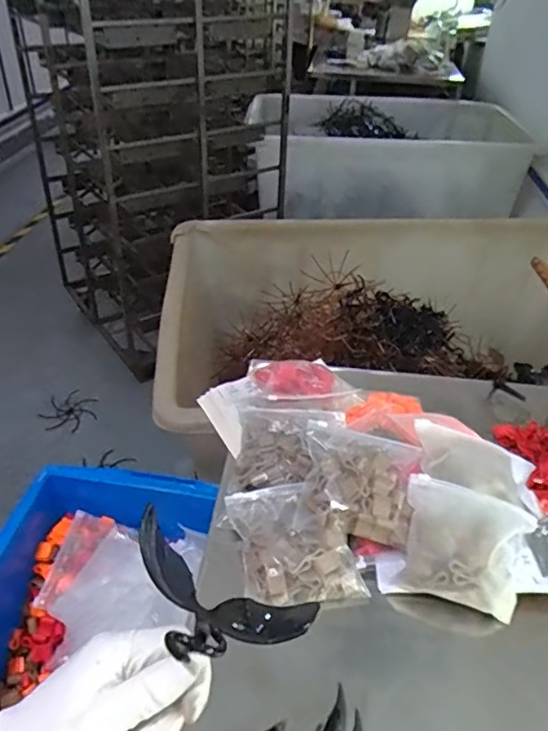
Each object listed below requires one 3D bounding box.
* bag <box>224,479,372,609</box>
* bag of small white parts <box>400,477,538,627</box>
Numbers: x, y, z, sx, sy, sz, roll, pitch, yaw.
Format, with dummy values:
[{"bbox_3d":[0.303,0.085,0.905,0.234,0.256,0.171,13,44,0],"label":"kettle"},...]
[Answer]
[{"bbox_3d":[0.023,0.205,0.661,0.121,0.048,0.147,-9,39,-16],"label":"bag"},{"bbox_3d":[0.217,0.205,0.658,0.143,0.062,0.121,16,39,16],"label":"bag of small white parts"}]

